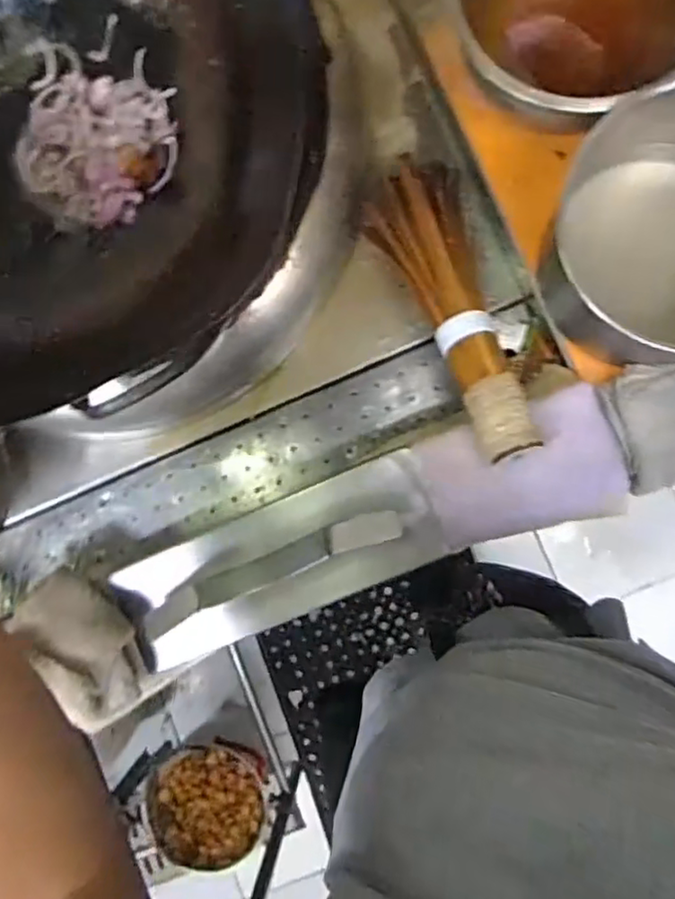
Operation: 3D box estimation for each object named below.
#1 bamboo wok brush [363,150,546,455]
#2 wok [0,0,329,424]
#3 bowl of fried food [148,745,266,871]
[{"bbox_3d":[0.101,-0.113,0.560,0.082,0.084,0.258,-18,69,4],"label":"bamboo wok brush"},{"bbox_3d":[-0.196,-0.280,0.519,0.363,0.102,0.390,-17,86,5],"label":"wok"},{"bbox_3d":[-0.219,0.600,1.096,0.186,0.060,0.170,0,88,5],"label":"bowl of fried food"}]

